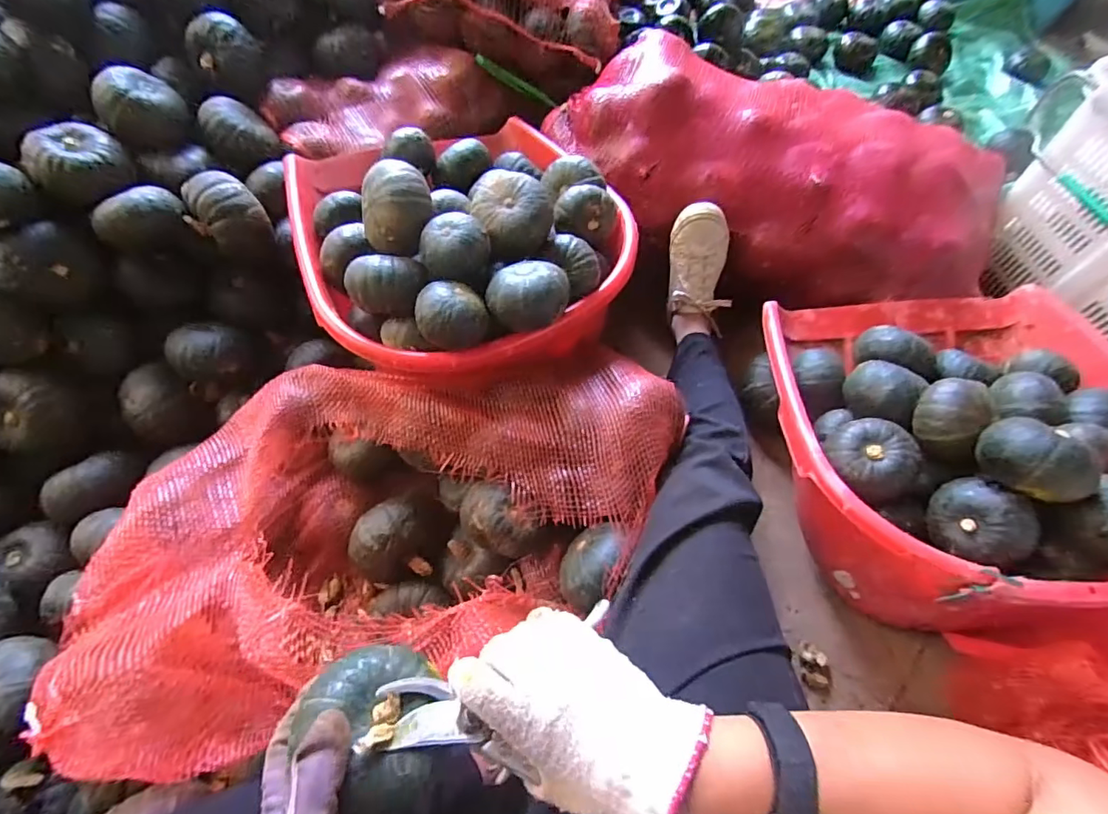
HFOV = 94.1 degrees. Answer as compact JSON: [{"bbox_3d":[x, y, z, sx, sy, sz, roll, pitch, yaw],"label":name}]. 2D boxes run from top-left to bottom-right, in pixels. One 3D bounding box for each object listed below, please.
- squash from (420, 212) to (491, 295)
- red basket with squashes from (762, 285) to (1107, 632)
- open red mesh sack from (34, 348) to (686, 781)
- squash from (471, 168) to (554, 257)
[{"bbox_3d":[-0.114,-0.178,0.604,0.077,0.071,0.073,1,63,-2],"label":"squash"},{"bbox_3d":[0.511,0.030,0.643,0.445,0.250,0.419,3,63,-1],"label":"red basket with squashes"},{"bbox_3d":[-0.174,0.103,0.620,0.640,0.222,0.372,-19,65,-12],"label":"open red mesh sack"},{"bbox_3d":[-0.051,-0.230,0.638,0.097,0.080,0.082,-1,63,-3],"label":"squash"}]

